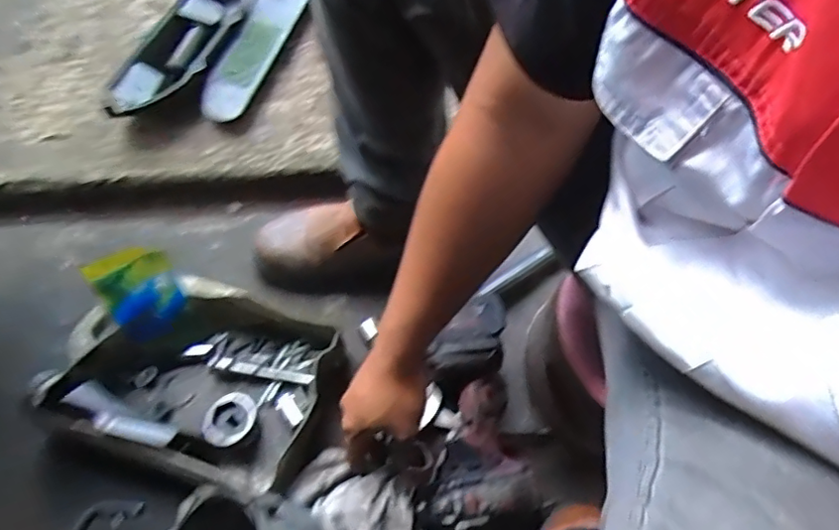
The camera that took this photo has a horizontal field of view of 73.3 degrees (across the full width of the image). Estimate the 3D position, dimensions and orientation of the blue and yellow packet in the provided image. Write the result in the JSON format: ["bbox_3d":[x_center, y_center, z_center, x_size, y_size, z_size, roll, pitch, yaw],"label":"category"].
[{"bbox_3d":[-0.321,0.033,0.652,0.079,0.016,0.106,-29,110,-17],"label":"blue and yellow packet"}]

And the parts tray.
[{"bbox_3d":[-0.267,0.131,0.666,0.280,0.091,0.196,16,64,9],"label":"parts tray"}]

